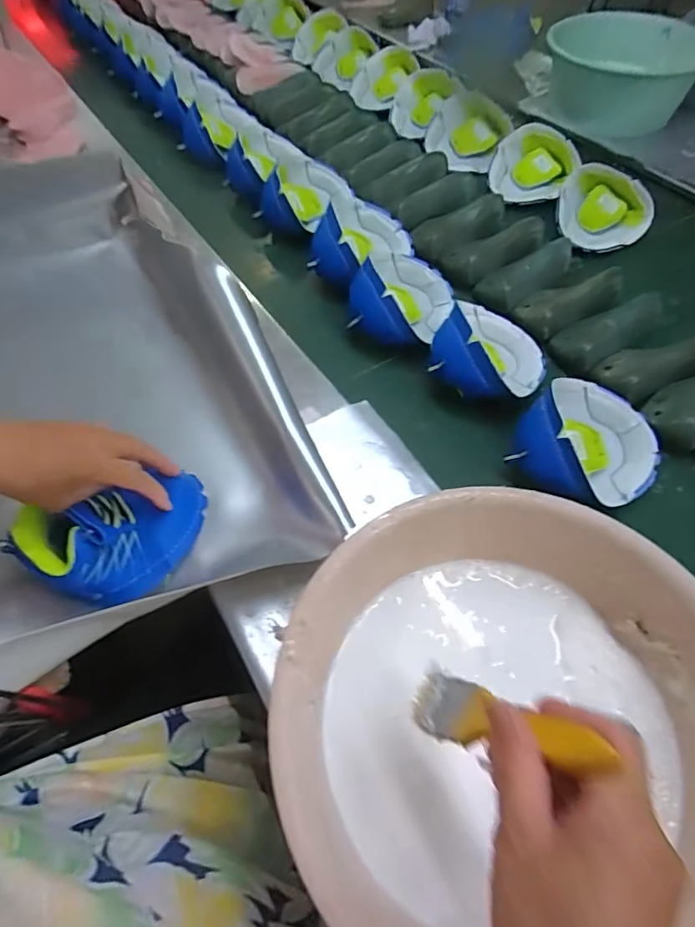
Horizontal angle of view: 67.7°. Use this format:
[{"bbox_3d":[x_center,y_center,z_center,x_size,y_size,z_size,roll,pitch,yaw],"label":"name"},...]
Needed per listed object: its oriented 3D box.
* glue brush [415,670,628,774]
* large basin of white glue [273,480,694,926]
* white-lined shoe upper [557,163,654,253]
[{"bbox_3d":[0.080,0.141,0.284,0.035,0.147,0.017,-42,93,-25],"label":"glue brush"},{"bbox_3d":[0.115,0.173,0.371,0.295,0.121,0.282,0,55,0],"label":"large basin of white glue"},{"bbox_3d":[0.427,-0.426,0.862,0.153,0.059,0.148,22,58,14],"label":"white-lined shoe upper"}]

